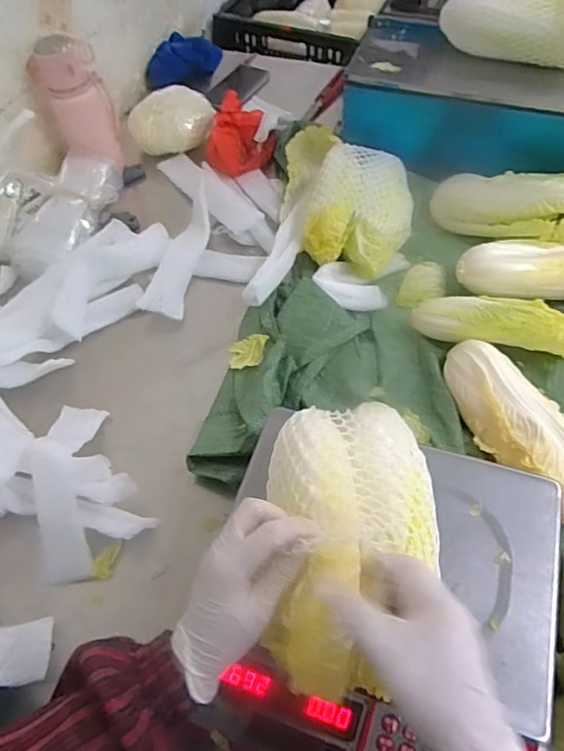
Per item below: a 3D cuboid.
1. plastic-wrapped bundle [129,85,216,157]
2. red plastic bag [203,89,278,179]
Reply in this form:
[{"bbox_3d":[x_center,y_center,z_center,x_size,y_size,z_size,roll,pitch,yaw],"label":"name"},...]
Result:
[{"bbox_3d":[-0.200,-0.465,0.942,0.153,0.073,0.095,-11,57,-3],"label":"plastic-wrapped bundle"},{"bbox_3d":[-0.073,-0.422,0.913,0.123,0.082,0.121,-7,57,-1],"label":"red plastic bag"}]

